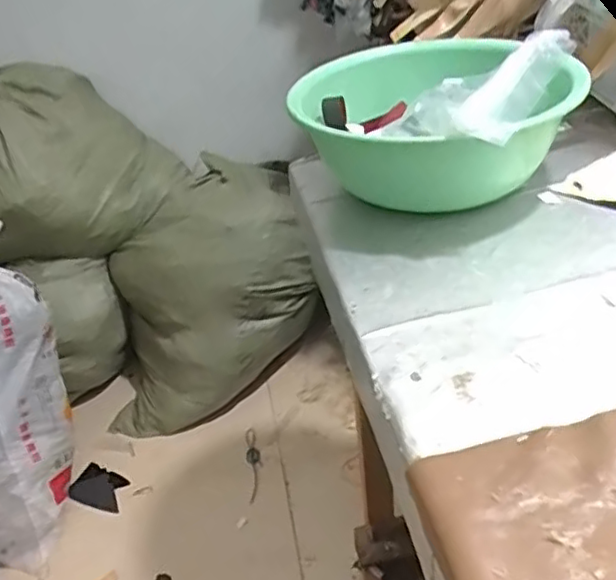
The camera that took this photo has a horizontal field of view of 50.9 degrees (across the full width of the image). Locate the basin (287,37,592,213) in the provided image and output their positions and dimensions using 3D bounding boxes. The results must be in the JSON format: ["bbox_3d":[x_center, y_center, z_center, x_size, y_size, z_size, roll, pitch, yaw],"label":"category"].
[{"bbox_3d":[0.146,-0.185,0.752,0.301,0.126,0.301,-5,35,4],"label":"basin"}]

